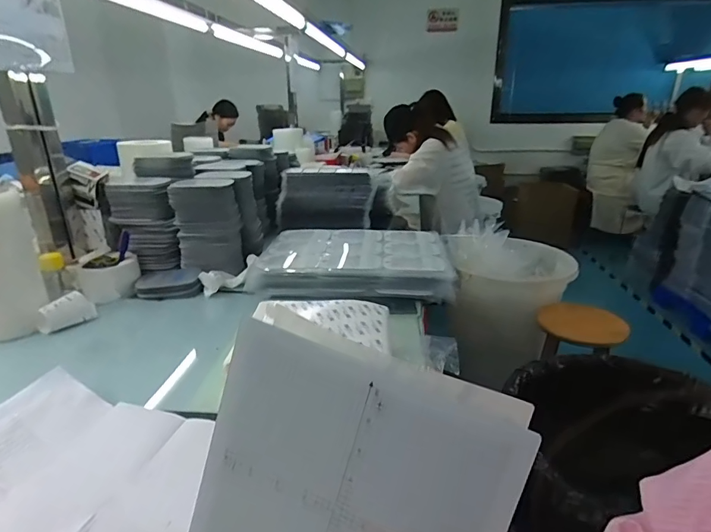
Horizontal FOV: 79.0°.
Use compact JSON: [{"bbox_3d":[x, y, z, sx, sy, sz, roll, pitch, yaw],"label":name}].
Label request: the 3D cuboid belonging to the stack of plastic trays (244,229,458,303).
[{"bbox_3d":[-0.001,-0.022,1.037,0.436,0.060,0.335,1,21,3],"label":"stack of plastic trays"}]

